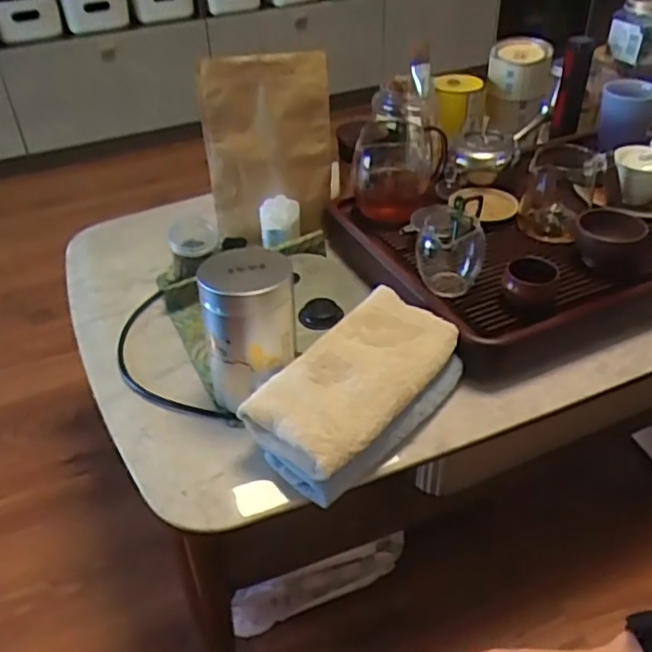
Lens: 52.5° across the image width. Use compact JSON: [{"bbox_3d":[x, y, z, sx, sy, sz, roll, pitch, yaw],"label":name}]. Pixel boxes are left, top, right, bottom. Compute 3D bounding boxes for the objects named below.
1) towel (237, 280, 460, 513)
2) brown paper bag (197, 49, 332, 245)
[{"bbox_3d":[0.036,0.064,0.691,0.116,0.078,0.232,27,46,31],"label":"towel"},{"bbox_3d":[-0.080,-0.242,0.918,0.174,0.244,0.043,-3,38,-1],"label":"brown paper bag"}]

